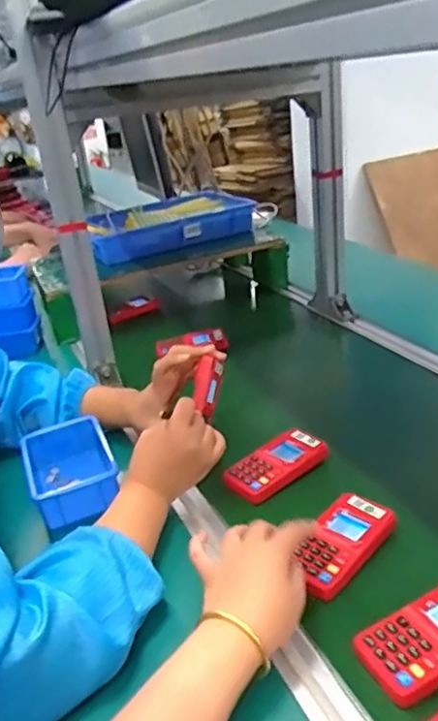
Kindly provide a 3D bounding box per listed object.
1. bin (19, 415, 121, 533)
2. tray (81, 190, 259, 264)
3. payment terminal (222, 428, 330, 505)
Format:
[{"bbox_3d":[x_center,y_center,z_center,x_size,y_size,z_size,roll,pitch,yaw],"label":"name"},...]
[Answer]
[{"bbox_3d":[-0.173,0.132,0.719,0.096,0.050,0.146,-15,28,-19],"label":"bin"},{"bbox_3d":[-0.120,-0.289,1.324,0.359,0.078,0.222,-14,28,-17],"label":"tray"},{"bbox_3d":[0.066,0.120,0.708,0.125,0.021,0.062,-23,32,-32],"label":"payment terminal"}]

